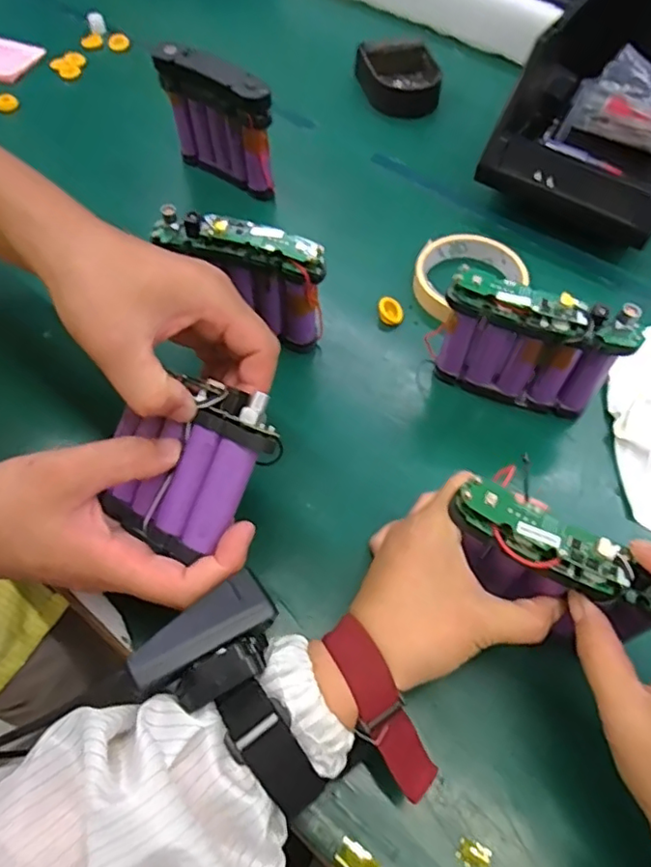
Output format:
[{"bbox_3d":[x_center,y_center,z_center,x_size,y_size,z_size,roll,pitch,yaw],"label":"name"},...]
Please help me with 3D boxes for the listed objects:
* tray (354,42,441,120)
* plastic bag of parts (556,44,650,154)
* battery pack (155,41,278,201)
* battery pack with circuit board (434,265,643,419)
[{"bbox_3d":[0.078,-0.374,0.617,0.075,0.032,0.079,-7,60,-5],"label":"tray"},{"bbox_3d":[0.291,-0.305,0.548,0.116,0.057,0.063,22,61,11],"label":"plastic bag of parts"},{"bbox_3d":[-0.093,-0.273,0.526,0.115,0.111,0.023,34,64,17],"label":"battery pack"},{"bbox_3d":[0.131,-0.055,0.390,0.111,0.100,0.024,21,61,11],"label":"battery pack with circuit board"}]

